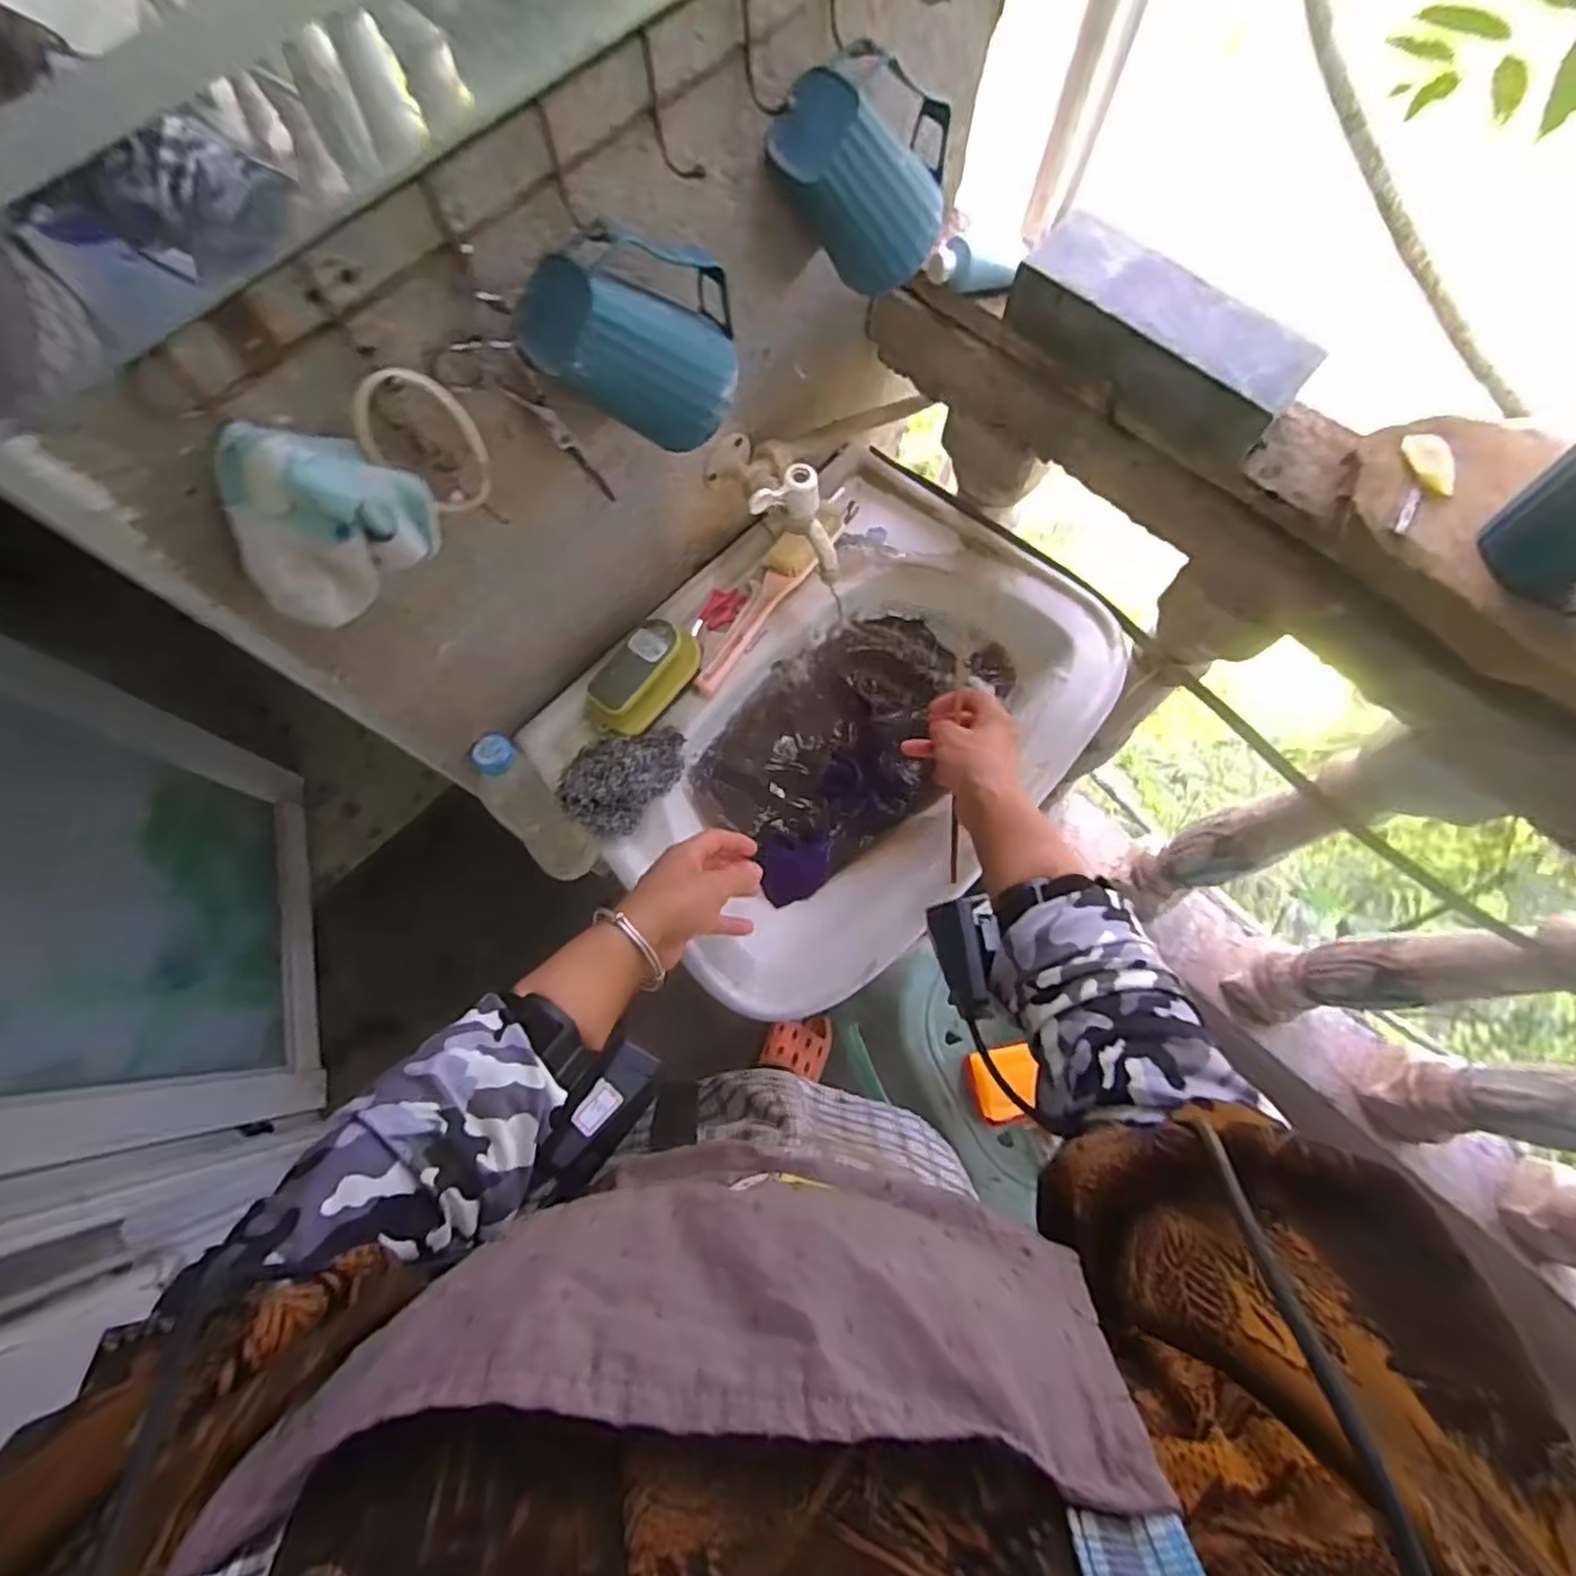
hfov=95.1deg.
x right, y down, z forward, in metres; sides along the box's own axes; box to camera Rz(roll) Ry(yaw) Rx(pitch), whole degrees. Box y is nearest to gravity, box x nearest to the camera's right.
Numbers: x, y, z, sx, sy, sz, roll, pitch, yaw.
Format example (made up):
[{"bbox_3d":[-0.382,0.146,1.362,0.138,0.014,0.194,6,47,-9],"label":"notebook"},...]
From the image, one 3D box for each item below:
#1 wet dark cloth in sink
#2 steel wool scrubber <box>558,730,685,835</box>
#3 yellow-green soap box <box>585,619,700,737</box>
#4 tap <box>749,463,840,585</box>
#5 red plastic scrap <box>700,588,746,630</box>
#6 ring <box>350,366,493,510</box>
[{"bbox_3d":[0.068,-0.049,0.689,0.303,0.047,0.179,-35,75,-9],"label":"wet dark cloth in sink"},{"bbox_3d":[-0.141,-0.016,0.608,0.080,0.044,0.113,31,76,10],"label":"steel wool scrubber"},{"bbox_3d":[-0.121,-0.095,0.619,0.054,0.059,0.108,41,78,12],"label":"yellow-green soap box"},{"bbox_3d":[0.014,-0.197,0.549,0.034,0.103,0.044,13,71,37],"label":"tap"},{"bbox_3d":[-0.060,-0.168,0.679,0.032,0.010,0.042,22,74,7],"label":"red plastic scrap"},{"bbox_3d":[-0.180,-0.168,0.361,0.051,0.092,0.011,-21,74,-6],"label":"ring"}]

